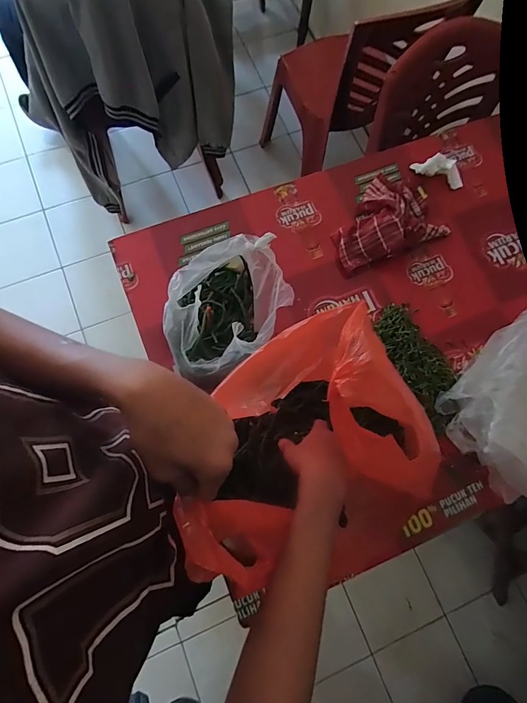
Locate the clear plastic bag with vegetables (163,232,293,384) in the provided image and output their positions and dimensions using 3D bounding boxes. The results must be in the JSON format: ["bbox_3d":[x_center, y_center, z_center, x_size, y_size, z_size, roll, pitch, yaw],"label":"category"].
[{"bbox_3d":[-0.077,-0.087,0.694,0.228,0.166,0.187,-37,79,-11],"label":"clear plastic bag with vegetables"}]

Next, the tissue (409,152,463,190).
[{"bbox_3d":[0.410,-0.425,0.869,0.123,0.043,0.056,11,75,1],"label":"tissue"}]

